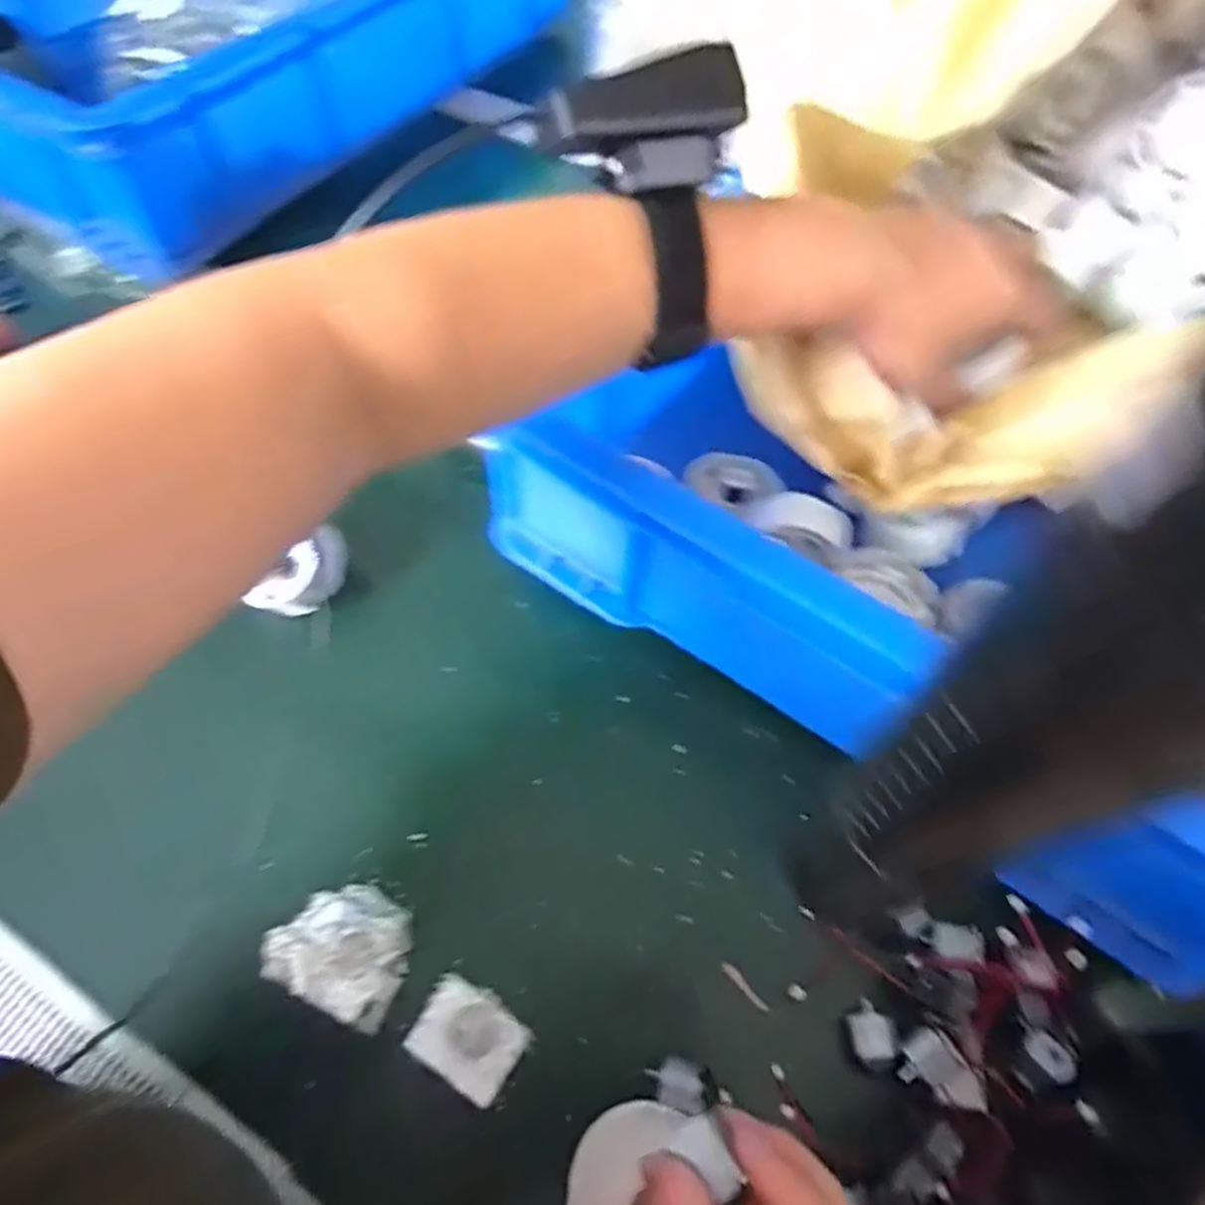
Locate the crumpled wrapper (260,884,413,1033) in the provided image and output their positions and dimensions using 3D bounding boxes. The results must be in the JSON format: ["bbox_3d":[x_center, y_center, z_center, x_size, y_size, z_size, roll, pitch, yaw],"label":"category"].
[{"bbox_3d":[-0.124,0.164,0.373,0.067,0.008,0.053,23,64,10],"label":"crumpled wrapper"}]

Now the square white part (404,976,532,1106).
[{"bbox_3d":[-0.061,0.198,0.355,0.048,0.004,0.036,29,65,13],"label":"square white part"}]

